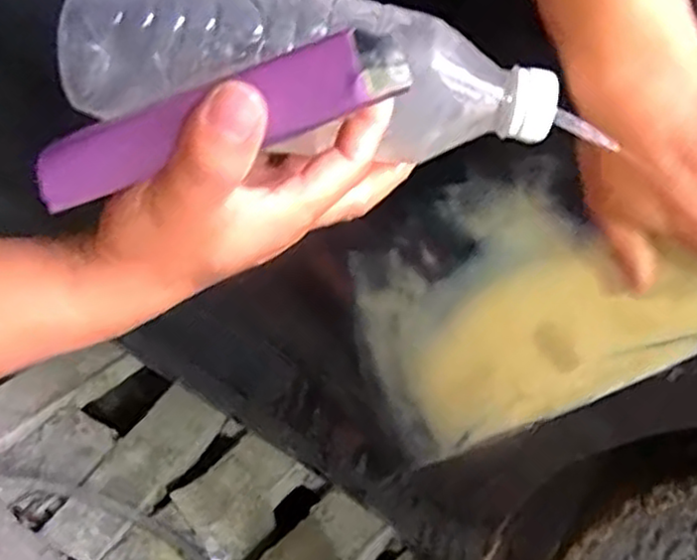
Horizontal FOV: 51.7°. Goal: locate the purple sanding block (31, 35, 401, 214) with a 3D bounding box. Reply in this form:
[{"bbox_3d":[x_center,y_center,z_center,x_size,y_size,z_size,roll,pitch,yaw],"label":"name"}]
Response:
[{"bbox_3d":[-0.052,-0.056,0.258,0.148,0.025,0.011,-15,29,21],"label":"purple sanding block"}]

